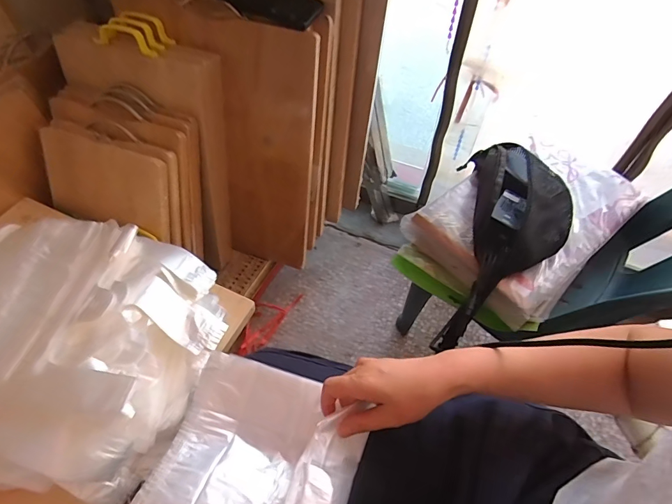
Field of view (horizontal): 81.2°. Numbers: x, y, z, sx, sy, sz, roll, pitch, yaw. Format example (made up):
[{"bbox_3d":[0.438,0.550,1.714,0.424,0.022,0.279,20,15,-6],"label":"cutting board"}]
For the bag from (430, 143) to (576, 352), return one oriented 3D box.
[{"bbox_3d":[0.261,-0.011,0.623,0.173,0.118,0.365,21,73,14],"label":"bag"}]

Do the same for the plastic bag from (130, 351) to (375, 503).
[{"bbox_3d":[-0.088,0.225,0.390,0.198,0.066,0.216,16,57,11],"label":"plastic bag"}]

